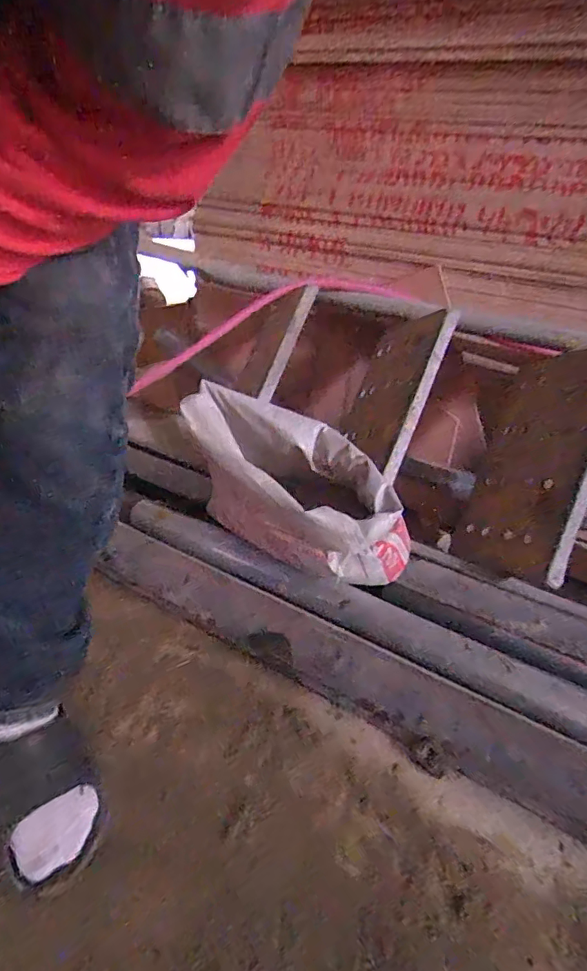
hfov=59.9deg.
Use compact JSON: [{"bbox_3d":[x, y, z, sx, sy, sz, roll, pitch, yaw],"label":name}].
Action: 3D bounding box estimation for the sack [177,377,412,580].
[{"bbox_3d":[-0.005,0.002,0.827,0.370,0.207,0.190,28,36,33],"label":"sack"}]

